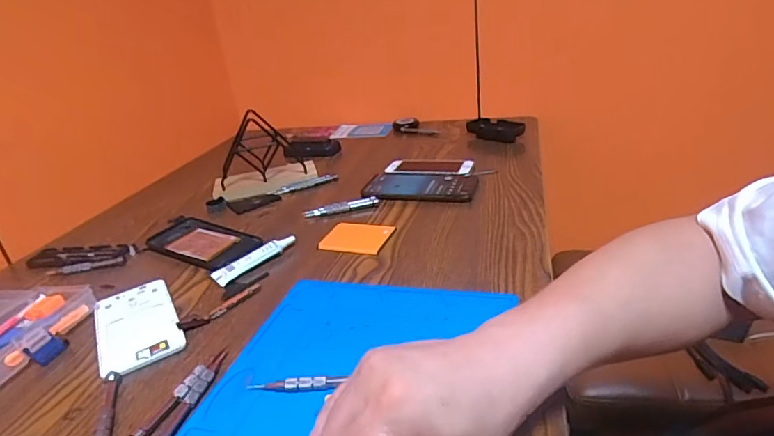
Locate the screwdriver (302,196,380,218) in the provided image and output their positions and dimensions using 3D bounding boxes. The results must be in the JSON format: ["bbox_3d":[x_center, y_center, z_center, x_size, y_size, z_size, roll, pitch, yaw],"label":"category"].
[{"bbox_3d":[-0.065,-0.015,0.669,0.104,0.015,0.012,-11,26,-6],"label":"screwdriver"}]

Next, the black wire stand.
[{"bbox_3d":[-0.214,-0.112,0.786,0.135,0.109,0.096,-15,27,-15],"label":"black wire stand"}]

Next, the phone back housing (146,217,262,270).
[{"bbox_3d":[-0.248,0.031,0.626,0.170,0.012,0.074,10,31,32],"label":"phone back housing"}]

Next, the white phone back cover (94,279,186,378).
[{"bbox_3d":[-0.251,0.105,0.478,0.073,0.006,0.145,-21,29,-25],"label":"white phone back cover"}]

